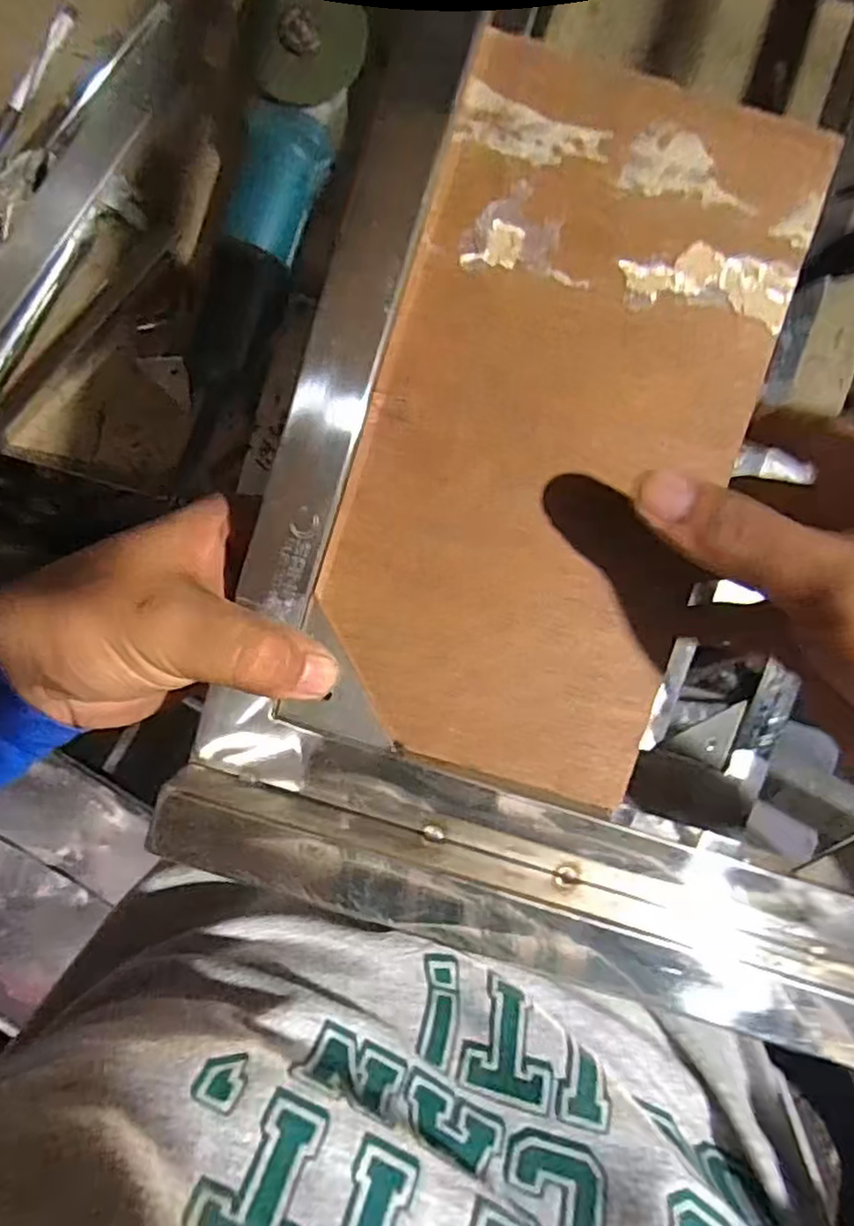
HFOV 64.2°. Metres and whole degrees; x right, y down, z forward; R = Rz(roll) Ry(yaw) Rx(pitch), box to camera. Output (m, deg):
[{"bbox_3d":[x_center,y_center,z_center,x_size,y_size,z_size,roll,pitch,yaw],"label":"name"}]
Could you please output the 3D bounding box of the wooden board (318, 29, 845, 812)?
[{"bbox_3d":[0.045,-0.062,0.243,0.128,0.004,0.242,16,96,0],"label":"wooden board"}]

